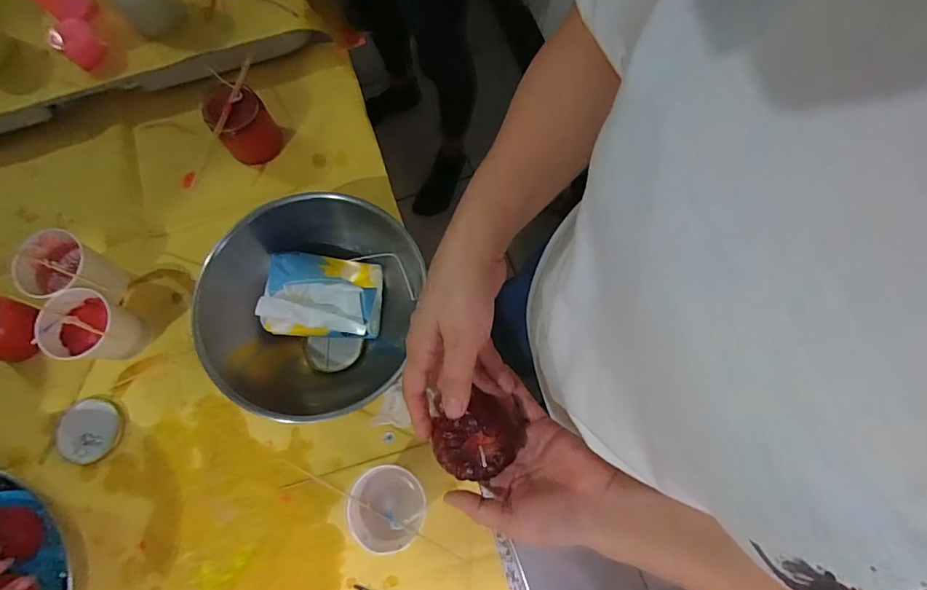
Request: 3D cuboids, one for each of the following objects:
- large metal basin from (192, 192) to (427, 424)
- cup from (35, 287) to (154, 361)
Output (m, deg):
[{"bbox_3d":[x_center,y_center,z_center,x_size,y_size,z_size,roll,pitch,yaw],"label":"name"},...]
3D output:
[{"bbox_3d":[-0.181,0.011,0.541,0.232,0.103,0.232,0,76,-1],"label":"large metal basin"},{"bbox_3d":[-0.406,0.038,0.538,0.068,0.086,0.069,0,76,-1],"label":"cup"}]

